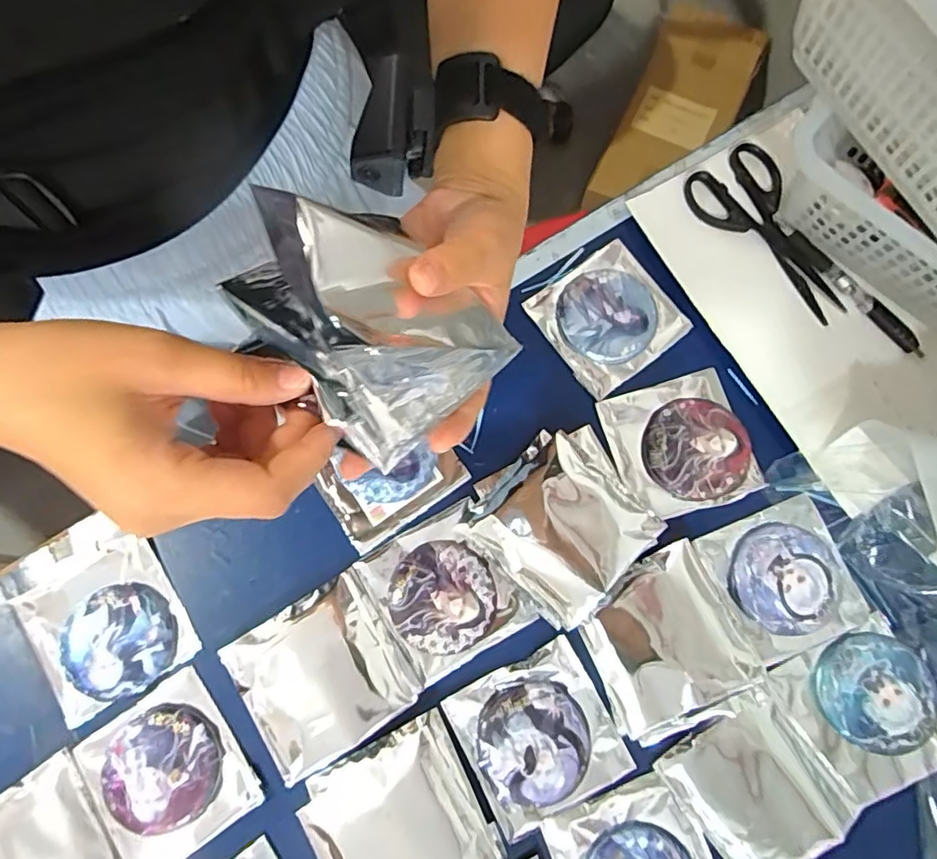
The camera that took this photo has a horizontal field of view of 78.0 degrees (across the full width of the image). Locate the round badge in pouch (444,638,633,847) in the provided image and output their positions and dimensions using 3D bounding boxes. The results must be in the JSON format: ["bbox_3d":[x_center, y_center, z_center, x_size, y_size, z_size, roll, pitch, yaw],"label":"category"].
[{"bbox_3d":[0.045,0.201,0.377,0.094,0.008,0.094,-28,80,-5],"label":"round badge in pouch"}]

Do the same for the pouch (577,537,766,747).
[{"bbox_3d":[0.127,0.141,0.375,0.092,0.035,0.105,-23,80,-4],"label":"pouch"}]

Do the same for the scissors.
[{"bbox_3d":[0.240,-0.153,0.446,0.076,0.009,0.148,-39,81,-7],"label":"scissors"}]

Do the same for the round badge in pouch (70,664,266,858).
[{"bbox_3d":[-0.198,0.225,0.374,0.092,0.010,0.098,-35,81,-6],"label":"round badge in pouch"}]

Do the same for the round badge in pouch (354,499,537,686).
[{"bbox_3d":[-0.016,0.110,0.393,0.088,0.011,0.096,-31,80,-5],"label":"round badge in pouch"}]

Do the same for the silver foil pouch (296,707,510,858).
[{"bbox_3d":[-0.041,0.246,0.355,0.099,0.032,0.100,-29,80,-5],"label":"silver foil pouch"}]

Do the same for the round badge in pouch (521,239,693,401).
[{"bbox_3d":[0.105,-0.087,0.435,0.094,0.007,0.093,-36,81,-6],"label":"round badge in pouch"}]

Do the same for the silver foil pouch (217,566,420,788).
[{"bbox_3d":[-0.096,0.159,0.379,0.096,0.019,0.095,-33,80,-6],"label":"silver foil pouch"}]

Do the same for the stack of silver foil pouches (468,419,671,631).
[{"bbox_3d":[0.065,0.058,0.388,0.107,0.039,0.102,-41,81,-7],"label":"stack of silver foil pouches"}]

